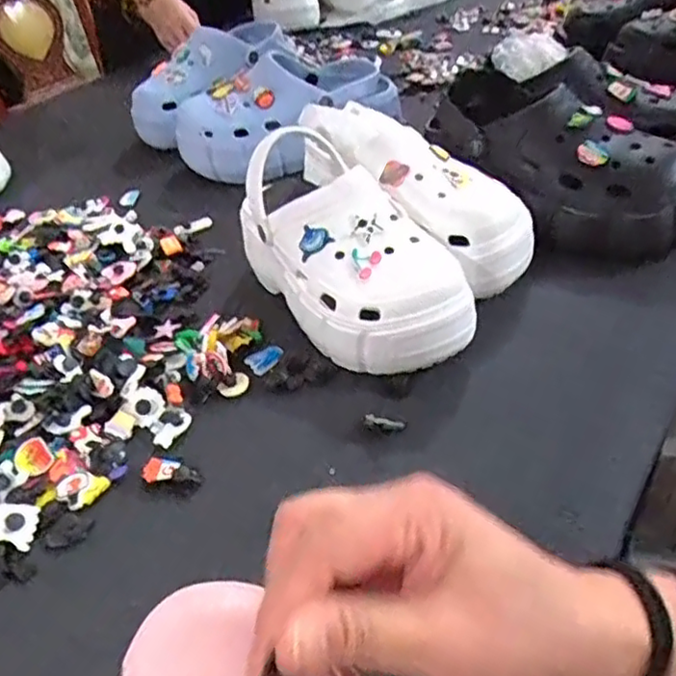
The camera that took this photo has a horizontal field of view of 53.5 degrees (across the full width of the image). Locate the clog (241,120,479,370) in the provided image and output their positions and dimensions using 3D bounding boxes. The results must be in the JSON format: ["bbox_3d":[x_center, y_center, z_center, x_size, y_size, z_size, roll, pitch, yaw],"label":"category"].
[{"bbox_3d":[0.009,-0.068,0.528,0.101,0.133,0.207,-25,44,-21],"label":"clog"}]

